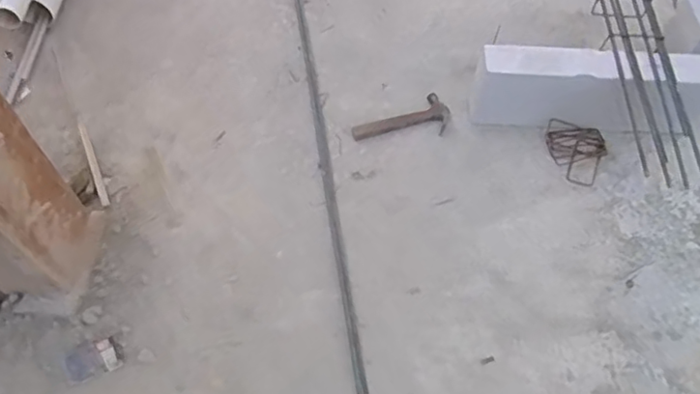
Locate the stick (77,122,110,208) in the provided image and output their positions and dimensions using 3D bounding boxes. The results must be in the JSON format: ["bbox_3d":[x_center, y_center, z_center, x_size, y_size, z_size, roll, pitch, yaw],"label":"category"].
[{"bbox_3d":[-0.718,-0.096,1.643,0.022,0.014,0.332,-22,58,-13],"label":"stick"}]

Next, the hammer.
[{"bbox_3d":[0.150,-0.201,1.646,0.268,0.056,0.118,-21,58,-13],"label":"hammer"}]

